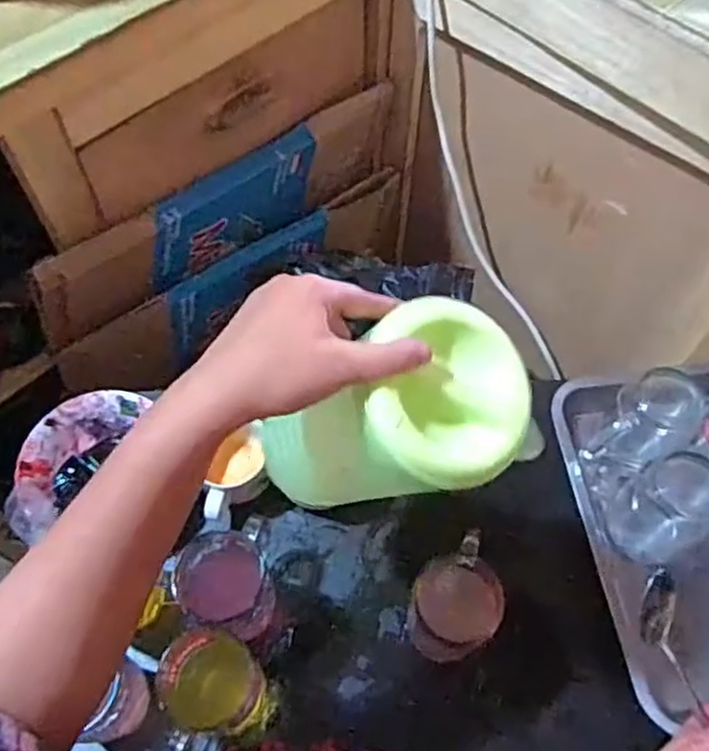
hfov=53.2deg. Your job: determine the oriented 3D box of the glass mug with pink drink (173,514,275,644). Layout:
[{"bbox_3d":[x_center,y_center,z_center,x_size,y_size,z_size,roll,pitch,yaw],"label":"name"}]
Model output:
[{"bbox_3d":[-0.113,0.188,0.630,0.075,0.129,0.084,-11,62,-5],"label":"glass mug with pink drink"}]

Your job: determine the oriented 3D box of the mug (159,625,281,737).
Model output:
[{"bbox_3d":[-0.110,0.263,0.599,0.082,0.117,0.075,0,62,1],"label":"mug"}]

